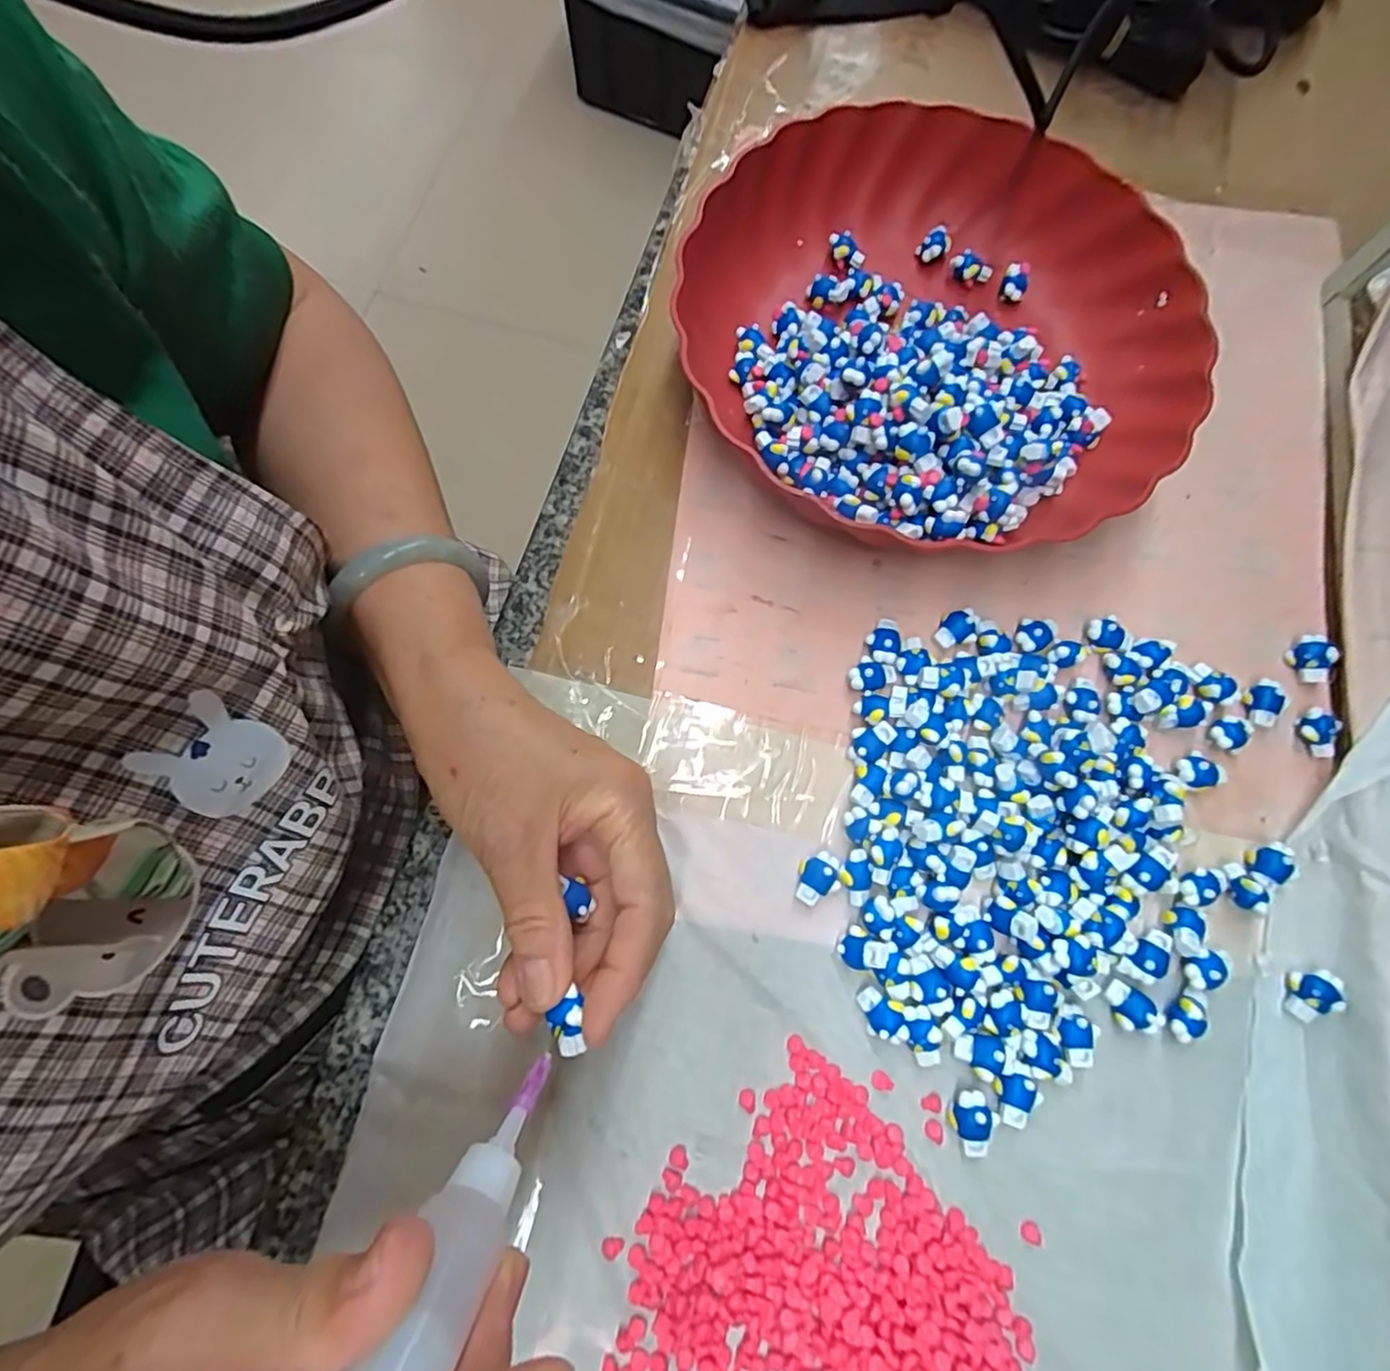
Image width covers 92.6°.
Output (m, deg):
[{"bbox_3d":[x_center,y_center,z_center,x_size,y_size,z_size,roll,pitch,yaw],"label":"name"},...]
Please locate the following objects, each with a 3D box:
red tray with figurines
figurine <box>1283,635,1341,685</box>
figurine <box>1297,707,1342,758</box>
[{"bbox_3d":[0.116,-0.178,0.327,0.247,0.045,0.250,-17,75,-7],"label":"red tray with figurines"},{"bbox_3d":[0.283,-0.011,0.304,0.015,0.011,0.021,-27,76,-9],"label":"figurine"},{"bbox_3d":[0.279,0.020,0.297,0.014,0.008,0.021,22,74,5],"label":"figurine"}]

